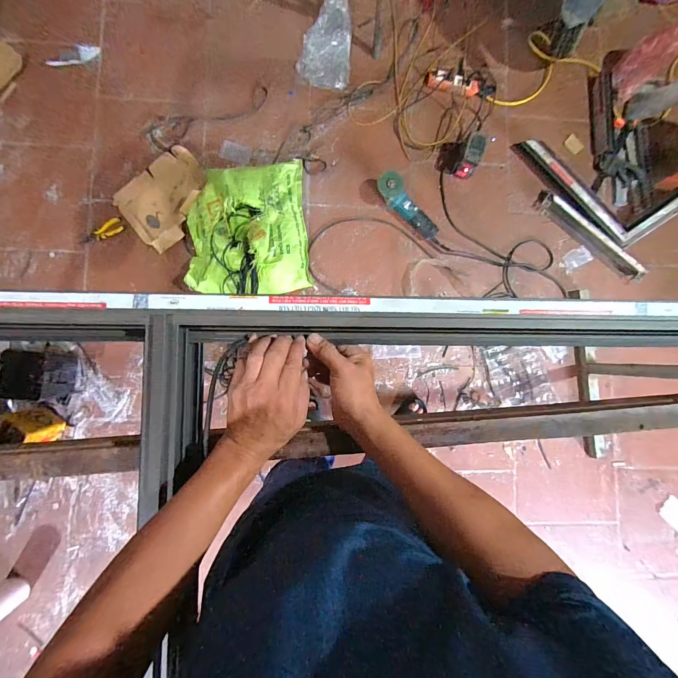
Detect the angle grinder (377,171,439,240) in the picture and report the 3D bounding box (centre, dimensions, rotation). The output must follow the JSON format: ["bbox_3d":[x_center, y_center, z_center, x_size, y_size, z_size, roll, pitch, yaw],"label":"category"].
[{"bbox_3d":[0.255,-0.490,1.305,0.087,0.091,0.291,-41,90,-4],"label":"angle grinder"}]

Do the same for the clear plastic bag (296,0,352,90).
[{"bbox_3d":[-0.044,-1.186,1.357,0.201,0.061,0.385,7,87,-2],"label":"clear plastic bag"}]

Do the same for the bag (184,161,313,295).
[{"bbox_3d":[-0.333,-0.403,1.271,0.423,0.105,0.486,-6,87,-3],"label":"bag"}]

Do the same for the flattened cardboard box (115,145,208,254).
[{"bbox_3d":[-0.633,-0.522,1.296,0.334,0.031,0.284,-41,90,-4],"label":"flattened cardboard box"}]

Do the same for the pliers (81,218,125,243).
[{"bbox_3d":[-0.873,-0.395,1.283,0.157,0.013,0.060,-24,88,-4],"label":"pliers"}]

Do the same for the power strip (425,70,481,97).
[{"bbox_3d":[0.450,-1.010,1.372,0.216,0.035,0.070,8,87,-2],"label":"power strip"}]

